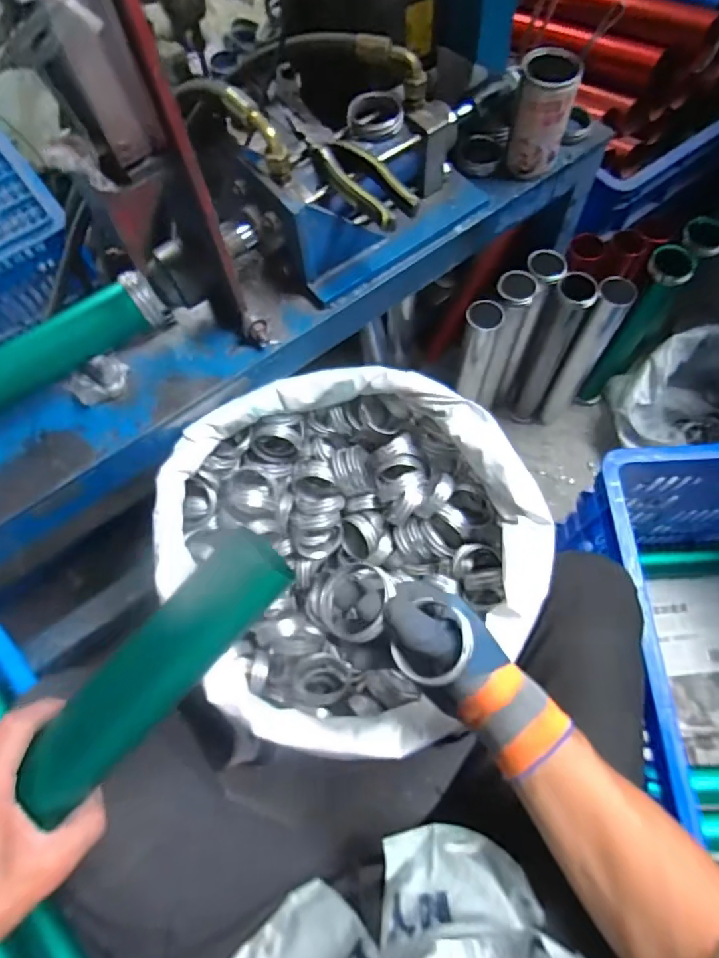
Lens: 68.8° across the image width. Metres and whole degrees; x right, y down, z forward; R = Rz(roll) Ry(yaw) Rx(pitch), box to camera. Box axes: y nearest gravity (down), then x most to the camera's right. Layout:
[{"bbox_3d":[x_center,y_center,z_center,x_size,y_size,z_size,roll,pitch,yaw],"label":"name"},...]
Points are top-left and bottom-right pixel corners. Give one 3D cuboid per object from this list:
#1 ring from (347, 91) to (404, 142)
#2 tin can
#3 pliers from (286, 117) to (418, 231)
[{"bbox_3d":[0.017,-0.396,0.573,0.060,0.021,0.050,-5,68,1],"label":"ring"},{"bbox_3d":[0.212,-0.424,0.620,0.065,0.114,0.056,15,70,9],"label":"tin can"},{"bbox_3d":[-0.009,-0.313,0.540,0.053,0.022,0.172,-37,71,-11],"label":"pliers"}]

